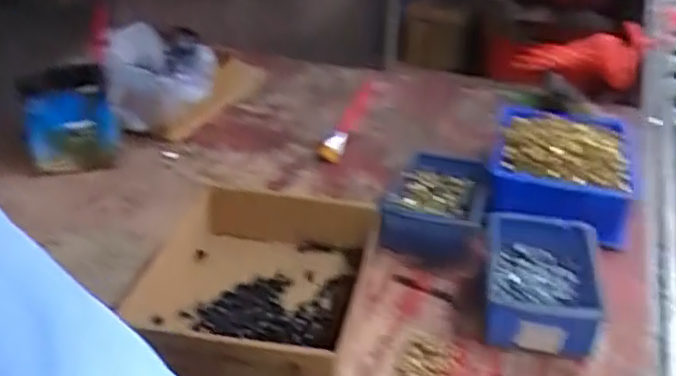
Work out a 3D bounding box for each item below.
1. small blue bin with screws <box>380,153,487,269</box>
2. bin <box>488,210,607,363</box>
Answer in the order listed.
[{"bbox_3d":[0.103,0.015,0.735,0.102,0.047,0.161,9,32,12],"label":"small blue bin with screws"},{"bbox_3d":[0.181,0.081,0.615,0.101,0.051,0.147,9,32,11],"label":"bin"}]

